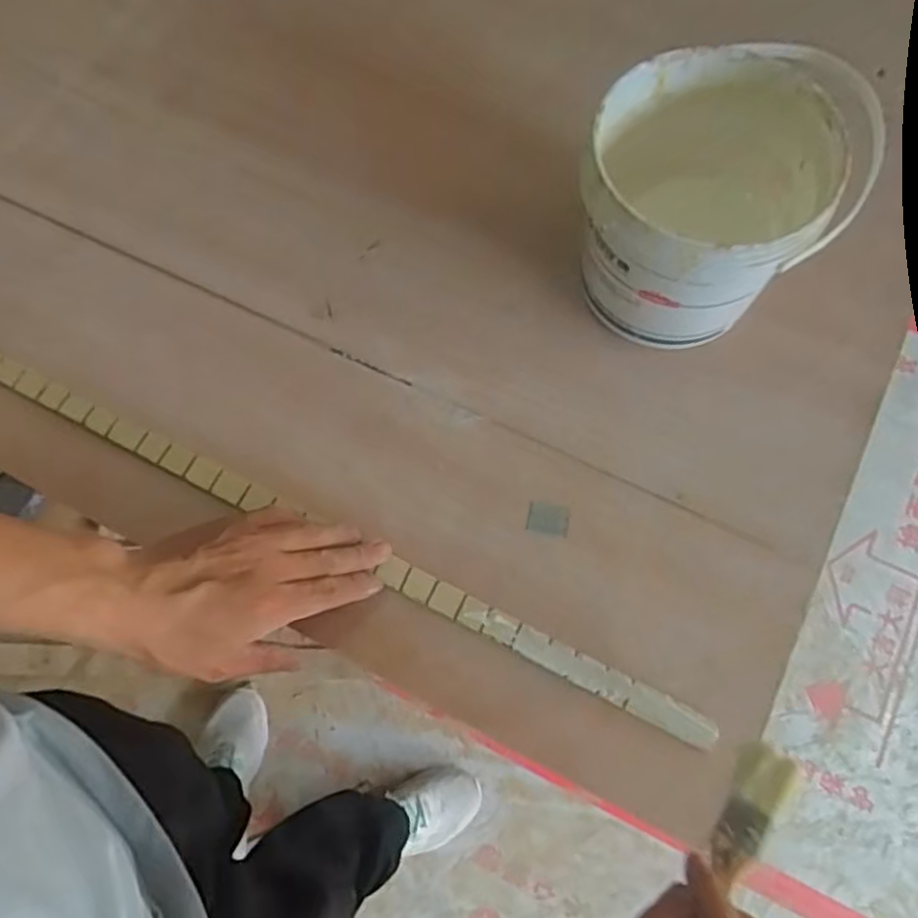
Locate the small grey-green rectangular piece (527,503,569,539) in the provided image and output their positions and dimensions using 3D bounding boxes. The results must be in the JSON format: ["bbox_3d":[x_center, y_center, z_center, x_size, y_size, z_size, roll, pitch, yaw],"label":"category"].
[{"bbox_3d":[0.065,0.044,0.529,0.029,0.004,0.022,11,72,5],"label":"small grey-green rectangular piece"}]

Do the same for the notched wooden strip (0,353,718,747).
[{"bbox_3d":[-0.134,0.036,0.519,0.659,0.010,0.021,26,73,9],"label":"notched wooden strip"}]

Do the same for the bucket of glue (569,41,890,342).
[{"bbox_3d":[0.169,-0.177,0.532,0.163,0.152,0.162,0,71,1],"label":"bucket of glue"}]

